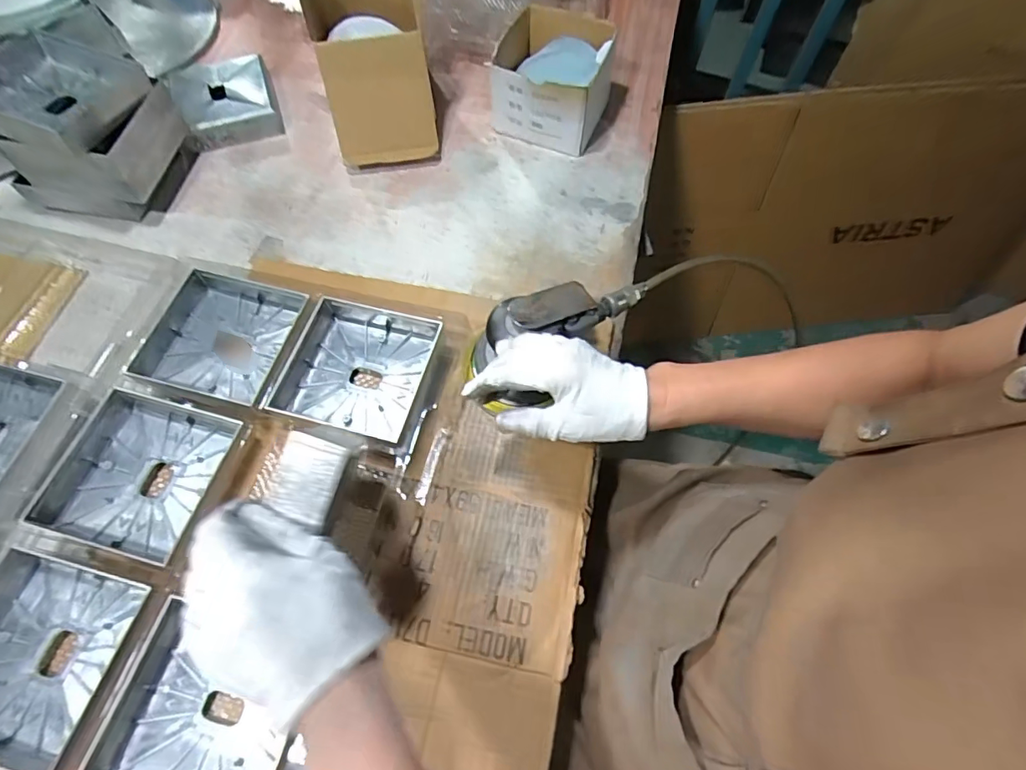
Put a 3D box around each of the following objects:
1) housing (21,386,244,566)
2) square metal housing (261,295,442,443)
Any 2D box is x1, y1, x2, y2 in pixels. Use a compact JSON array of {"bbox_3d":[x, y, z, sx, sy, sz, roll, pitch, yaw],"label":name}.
[{"bbox_3d":[-0.347,0.077,0.472,0.134,0.032,0.134,13,64,9],"label":"housing"},{"bbox_3d":[-0.158,-0.015,0.525,0.144,0.046,0.137,12,64,9],"label":"square metal housing"}]

